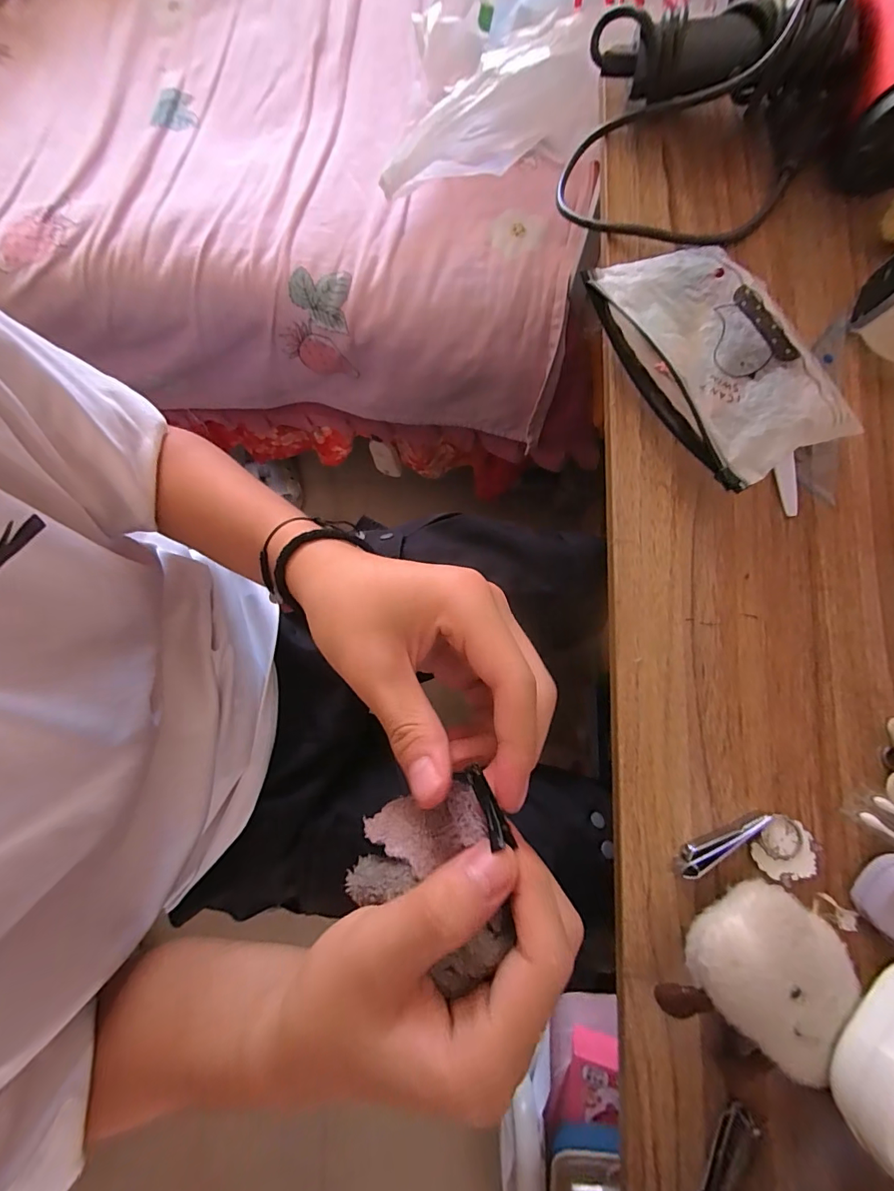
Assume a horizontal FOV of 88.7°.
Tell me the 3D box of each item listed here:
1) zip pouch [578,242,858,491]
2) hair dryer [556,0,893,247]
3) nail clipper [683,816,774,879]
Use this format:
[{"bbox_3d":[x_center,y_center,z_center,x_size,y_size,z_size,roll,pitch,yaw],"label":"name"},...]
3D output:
[{"bbox_3d":[0.165,-0.149,0.287,0.094,0.034,0.166,-27,80,-4],"label":"zip pouch"},{"bbox_3d":[0.205,-0.323,0.293,0.250,0.071,0.153,-7,79,0],"label":"hair dryer"},{"bbox_3d":[0.148,0.131,0.245,0.055,0.009,0.013,-32,81,-5],"label":"nail clipper"}]

